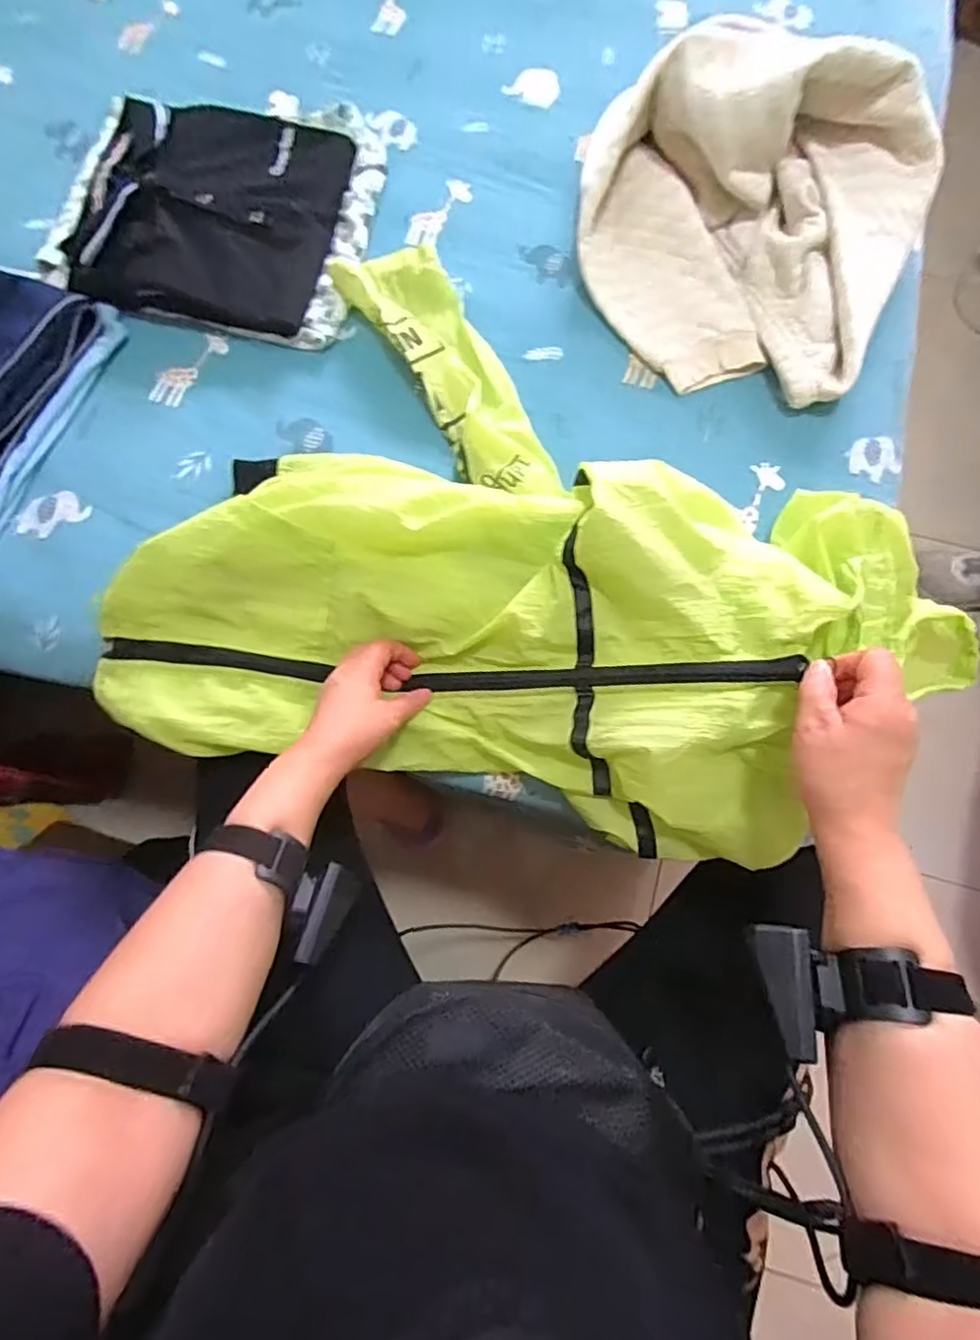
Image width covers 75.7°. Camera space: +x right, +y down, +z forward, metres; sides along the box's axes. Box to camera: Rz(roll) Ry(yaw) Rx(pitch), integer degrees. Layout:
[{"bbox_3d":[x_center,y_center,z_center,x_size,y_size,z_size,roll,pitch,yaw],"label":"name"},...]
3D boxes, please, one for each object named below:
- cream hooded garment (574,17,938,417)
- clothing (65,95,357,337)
[{"bbox_3d":[0.239,-0.421,0.586,0.297,0.136,0.288,22,77,6],"label":"cream hooded garment"},{"bbox_3d":[-0.277,-0.460,0.632,0.231,0.052,0.240,11,76,3],"label":"clothing"}]

